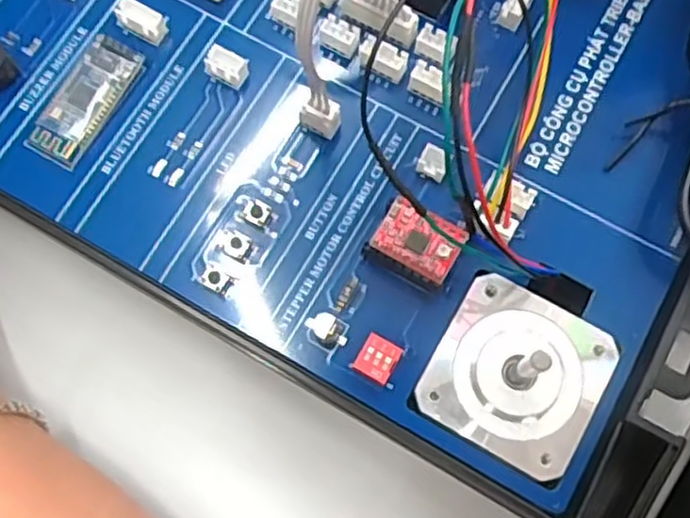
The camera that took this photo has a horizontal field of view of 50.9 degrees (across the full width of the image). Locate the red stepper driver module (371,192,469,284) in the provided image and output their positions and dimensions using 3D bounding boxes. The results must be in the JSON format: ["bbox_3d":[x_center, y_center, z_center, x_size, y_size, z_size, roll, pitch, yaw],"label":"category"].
[{"bbox_3d":[0.019,-0.005,0.181,0.021,0.006,0.015,29,75,9],"label":"red stepper driver module"}]

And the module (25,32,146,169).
[{"bbox_3d":[-0.072,-0.045,0.202,0.016,0.004,0.038,28,75,8],"label":"module"}]

